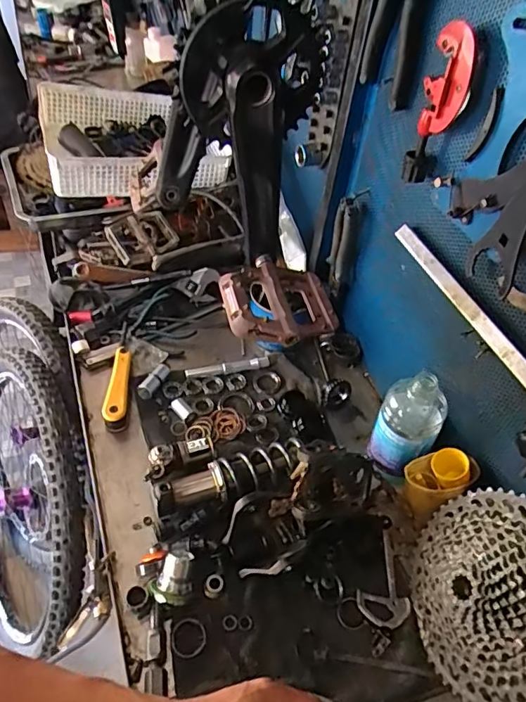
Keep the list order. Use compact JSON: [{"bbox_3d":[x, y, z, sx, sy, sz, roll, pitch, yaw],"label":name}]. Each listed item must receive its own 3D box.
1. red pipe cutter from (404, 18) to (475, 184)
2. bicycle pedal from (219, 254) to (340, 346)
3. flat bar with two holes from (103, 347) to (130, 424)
[{"bbox_3d":[0.179,-0.242,0.513,0.043,0.149,0.027,21,47,13],"label":"red pipe cutter"},{"bbox_3d":[0.014,-0.053,0.502,0.108,0.027,0.104,-5,47,-12],"label":"bicycle pedal"},{"bbox_3d":[-0.204,0.044,0.718,0.030,0.014,0.130,1,46,-6],"label":"flat bar with two holes"}]

